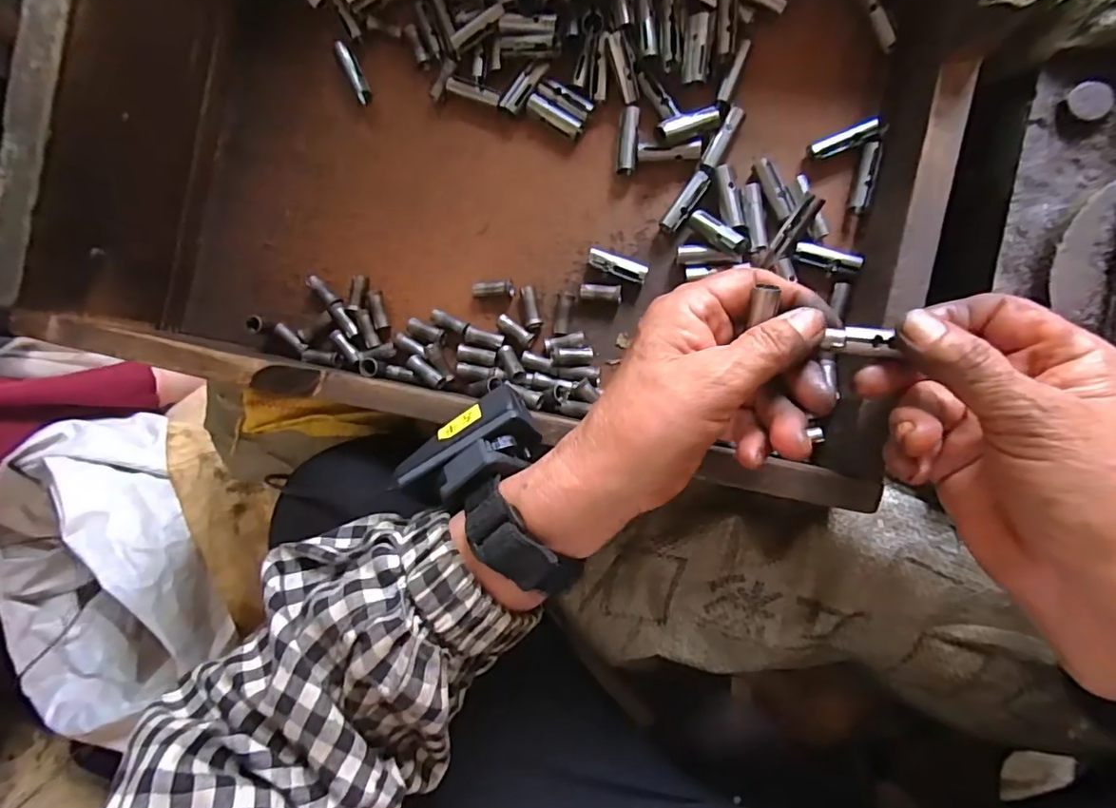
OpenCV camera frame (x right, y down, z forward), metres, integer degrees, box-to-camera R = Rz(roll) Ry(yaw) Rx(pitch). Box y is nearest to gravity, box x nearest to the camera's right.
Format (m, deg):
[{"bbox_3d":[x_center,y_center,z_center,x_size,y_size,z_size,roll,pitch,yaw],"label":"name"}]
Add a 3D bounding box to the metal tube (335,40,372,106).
[{"bbox_3d":[-0.133,-0.216,0.356,0.009,0.008,0.039,-21,90,9],"label":"metal tube"}]

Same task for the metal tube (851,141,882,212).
[{"bbox_3d":[0.174,-0.128,0.309,0.009,0.011,0.035,11,94,8],"label":"metal tube"}]

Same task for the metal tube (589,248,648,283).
[{"bbox_3d":[0.037,-0.083,0.331,0.036,0.012,0.011,23,96,7],"label":"metal tube"}]

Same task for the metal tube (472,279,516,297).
[{"bbox_3d":[-0.040,-0.072,0.342,0.026,0.008,0.009,-3,92,-5],"label":"metal tube"}]

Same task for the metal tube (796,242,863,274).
[{"bbox_3d":[0.154,-0.084,0.313,0.036,0.012,0.013,13,95,8],"label":"metal tube"}]

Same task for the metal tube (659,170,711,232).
[{"bbox_3d":[0.076,-0.119,0.324,0.012,0.009,0.037,37,97,5],"label":"metal tube"}]

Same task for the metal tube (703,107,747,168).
[{"bbox_3d":[0.097,-0.155,0.321,0.008,0.010,0.036,30,97,6],"label":"metal tube"}]

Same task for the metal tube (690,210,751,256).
[{"bbox_3d":[0.092,-0.099,0.314,0.012,0.011,0.040,-48,61,8],"label":"metal tube"}]

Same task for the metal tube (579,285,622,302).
[{"bbox_3d":[0.026,-0.068,0.333,0.024,0.009,0.009,6,94,8],"label":"metal tube"}]

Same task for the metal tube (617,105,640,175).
[{"bbox_3d":[0.043,-0.159,0.328,0.011,0.007,0.039,6,94,8],"label":"metal tube"}]

